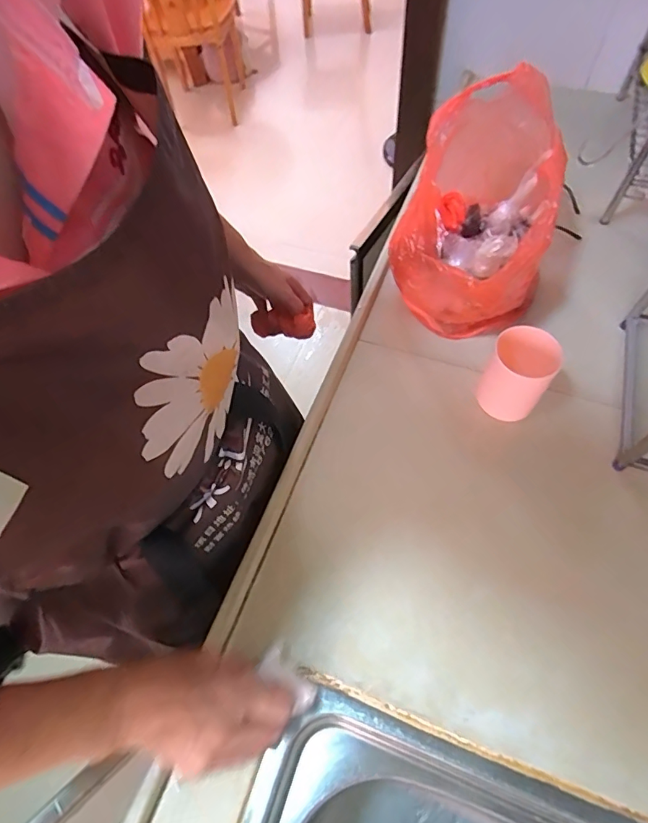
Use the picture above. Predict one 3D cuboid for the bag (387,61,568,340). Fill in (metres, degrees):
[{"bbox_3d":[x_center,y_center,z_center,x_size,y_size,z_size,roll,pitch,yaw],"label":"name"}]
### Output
[{"bbox_3d":[0.184,-0.232,0.576,0.170,0.235,0.237,17,62,14],"label":"bag"}]

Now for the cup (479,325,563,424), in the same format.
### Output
[{"bbox_3d":[0.216,-0.039,0.524,0.067,0.106,0.066,-2,59,3],"label":"cup"}]

